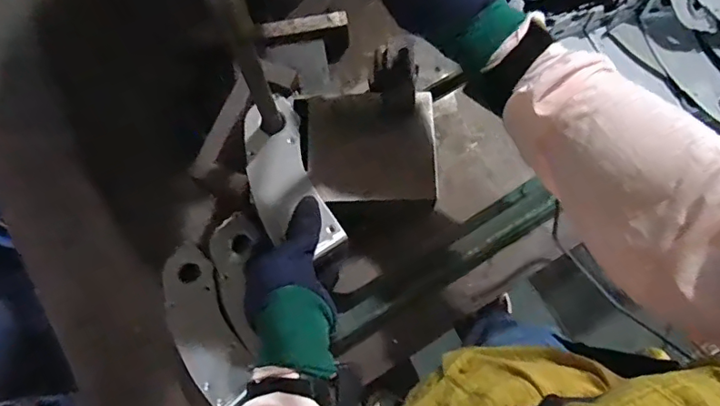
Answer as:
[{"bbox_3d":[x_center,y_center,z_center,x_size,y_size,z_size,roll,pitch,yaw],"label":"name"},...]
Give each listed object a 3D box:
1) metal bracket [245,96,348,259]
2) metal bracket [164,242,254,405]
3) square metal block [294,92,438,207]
[{"bbox_3d":[-0.074,-0.025,0.502,0.066,0.014,0.161,-20,73,-5],"label":"metal bracket"},{"bbox_3d":[-0.171,0.134,0.564,0.064,0.005,0.179,-26,76,-6],"label":"metal bracket"},{"bbox_3d":[0.008,-0.056,0.519,0.134,0.012,0.114,-1,74,0],"label":"square metal block"}]

